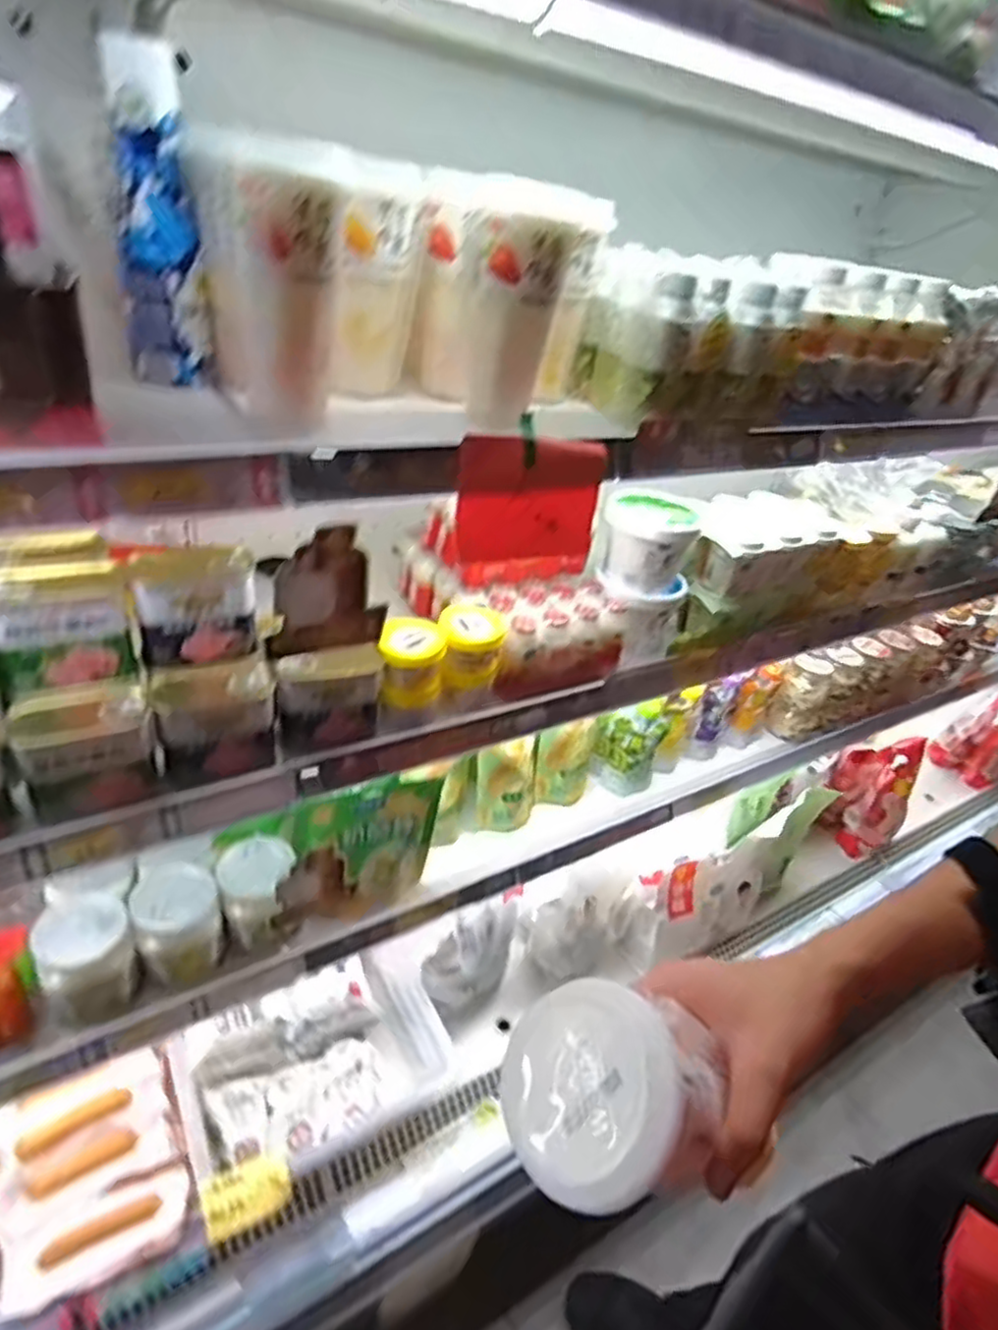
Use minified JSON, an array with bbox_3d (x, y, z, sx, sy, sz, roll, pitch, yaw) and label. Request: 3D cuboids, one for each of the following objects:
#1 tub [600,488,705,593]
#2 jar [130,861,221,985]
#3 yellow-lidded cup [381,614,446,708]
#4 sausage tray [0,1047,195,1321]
[{"bbox_3d":[0.187,-0.159,0.871,0.106,0.091,0.117,13,35,12],"label":"tub"},{"bbox_3d":[-0.351,0.279,0.775,0.078,0.103,0.086,-14,38,-26],"label":"jar"},{"bbox_3d":[-0.086,-0.002,0.712,0.061,0.074,0.071,2,34,-4],"label":"yellow-lidded cup"},{"bbox_3d":[-0.469,0.580,0.807,0.192,0.036,0.217,-16,39,-29],"label":"sausage tray"}]

